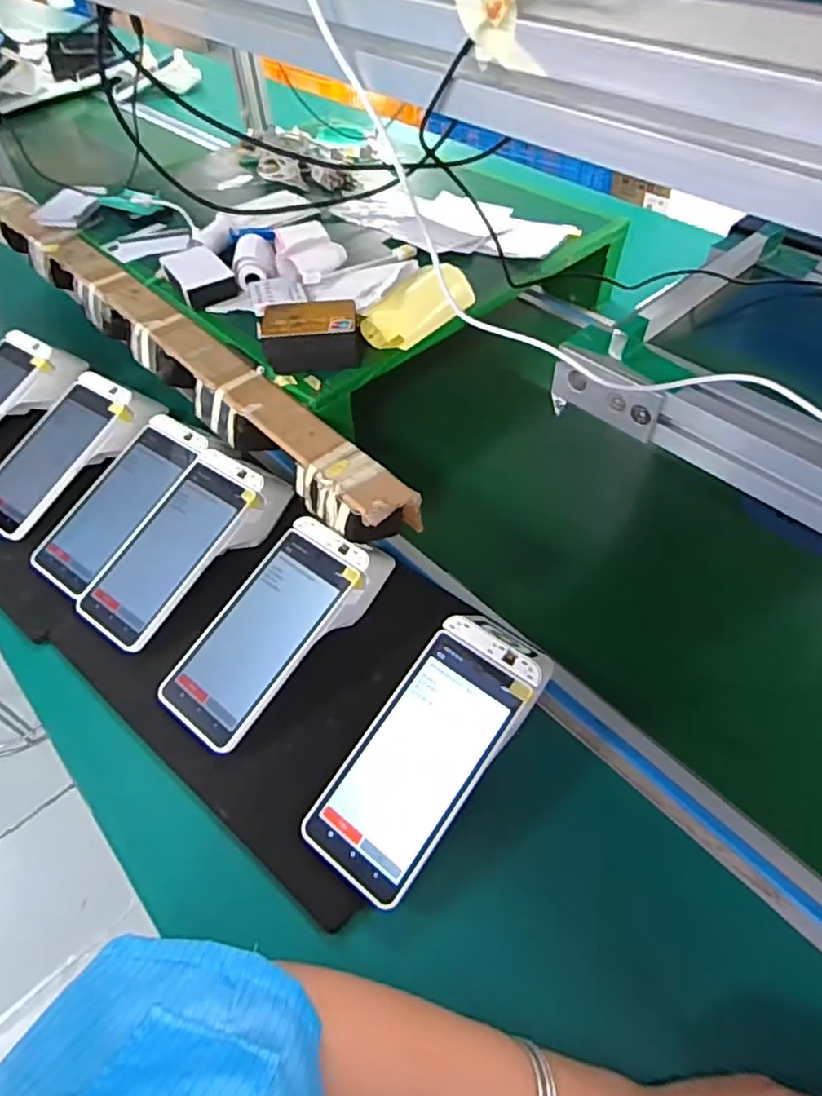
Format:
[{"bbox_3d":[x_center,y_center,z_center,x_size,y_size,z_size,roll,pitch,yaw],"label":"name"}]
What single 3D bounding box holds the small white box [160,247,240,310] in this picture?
[{"bbox_3d":[-0.234,-0.298,0.669,0.058,0.021,0.092,-29,57,-18],"label":"small white box"}]

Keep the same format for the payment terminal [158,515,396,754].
[{"bbox_3d":[-0.108,0.066,0.505,0.091,0.052,0.201,37,75,26],"label":"payment terminal"}]

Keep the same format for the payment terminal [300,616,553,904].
[{"bbox_3d":[0.017,0.139,0.434,0.085,0.042,0.203,32,74,24],"label":"payment terminal"}]

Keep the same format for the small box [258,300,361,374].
[{"bbox_3d":[-0.096,-0.205,0.586,0.090,0.040,0.059,-6,53,-1],"label":"small box"}]

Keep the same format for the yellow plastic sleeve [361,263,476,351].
[{"bbox_3d":[0.011,-0.247,0.623,0.059,0.033,0.124,30,60,23],"label":"yellow plastic sleeve"}]

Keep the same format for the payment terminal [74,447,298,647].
[{"bbox_3d":[-0.210,-0.011,0.553,0.089,0.052,0.203,29,60,22],"label":"payment terminal"}]

